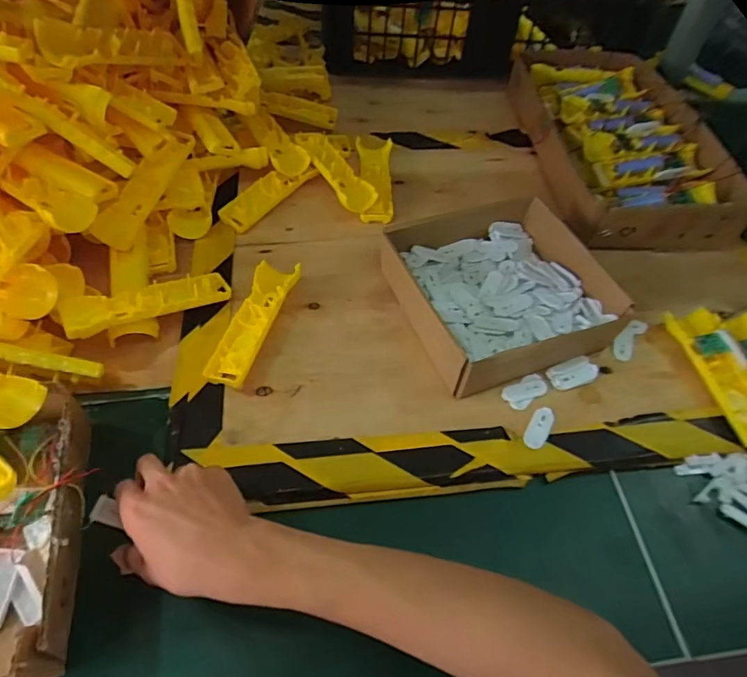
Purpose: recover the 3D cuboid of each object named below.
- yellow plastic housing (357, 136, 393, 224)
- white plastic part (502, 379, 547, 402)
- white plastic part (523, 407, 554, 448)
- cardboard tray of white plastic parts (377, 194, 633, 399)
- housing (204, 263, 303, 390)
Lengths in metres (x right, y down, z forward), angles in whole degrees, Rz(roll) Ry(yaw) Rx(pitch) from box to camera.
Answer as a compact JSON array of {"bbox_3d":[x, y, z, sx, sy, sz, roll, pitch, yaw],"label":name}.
[{"bbox_3d":[0.002,-0.221,0.693,0.049,0.023,0.158,2,55,-3],"label":"yellow plastic housing"},{"bbox_3d":[0.156,0.055,0.515,0.049,0.006,0.021,-9,56,-10],"label":"white plastic part"},{"bbox_3d":[0.163,0.087,0.489,0.019,0.013,0.047,25,57,13],"label":"white plastic part"},{"bbox_3d":[0.136,-0.059,0.559,0.202,0.065,0.207,-18,58,-16],"label":"cardboard tray of white plastic parts"},{"bbox_3d":[-0.128,-0.018,0.532,0.047,0.029,0.150,17,55,8],"label":"housing"}]

